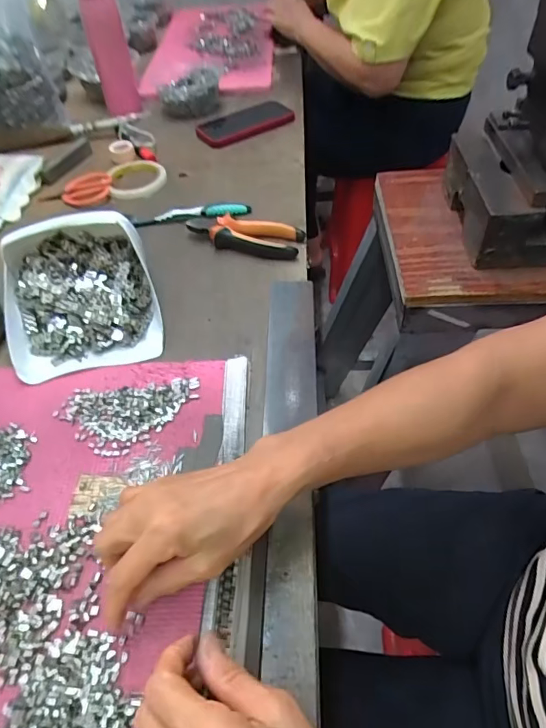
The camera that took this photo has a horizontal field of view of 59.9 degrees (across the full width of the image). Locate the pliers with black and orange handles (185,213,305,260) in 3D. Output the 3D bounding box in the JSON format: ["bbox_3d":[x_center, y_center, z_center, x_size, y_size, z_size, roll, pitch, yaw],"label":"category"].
[{"bbox_3d":[-0.038,-0.167,0.604,0.149,0.019,0.048,13,53,15],"label":"pliers with black and orange handles"}]

